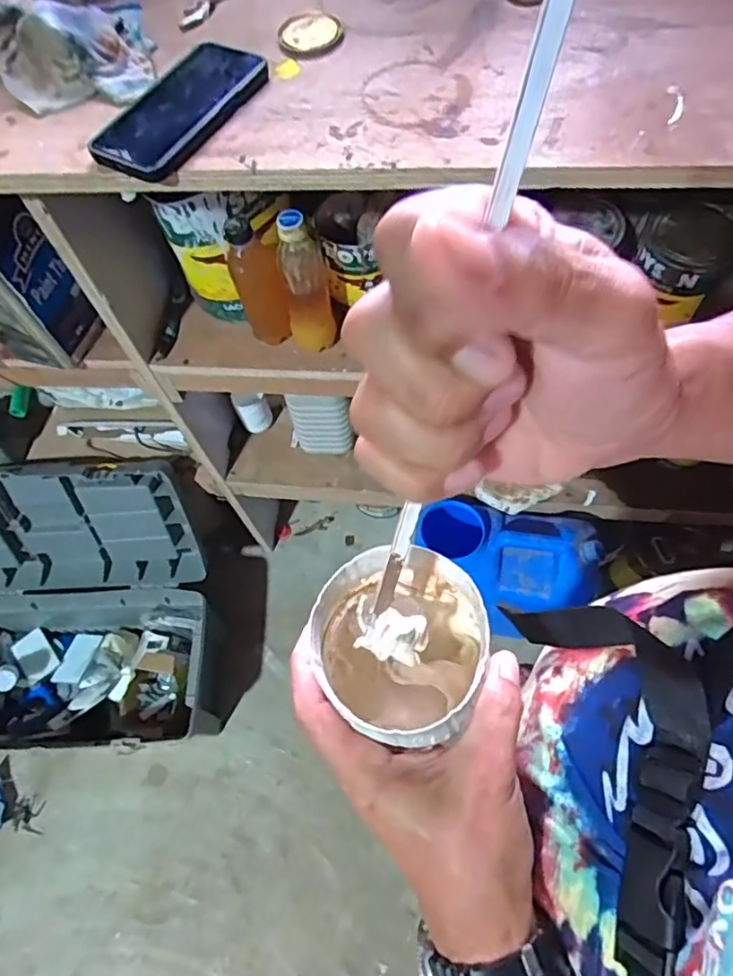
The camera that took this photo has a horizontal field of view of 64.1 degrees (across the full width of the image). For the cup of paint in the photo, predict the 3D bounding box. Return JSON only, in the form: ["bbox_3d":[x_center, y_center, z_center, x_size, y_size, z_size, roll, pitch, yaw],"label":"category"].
[{"bbox_3d":[0.016,0.086,0.311,0.085,0.074,0.085,-1,62,2],"label":"cup of paint"}]

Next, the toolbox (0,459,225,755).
[{"bbox_3d":[-0.633,0.263,1.193,0.611,0.443,0.478,-5,65,-1],"label":"toolbox"}]

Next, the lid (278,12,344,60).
[{"bbox_3d":[-0.052,-0.427,0.551,0.059,0.014,0.057,-1,65,1],"label":"lid"}]

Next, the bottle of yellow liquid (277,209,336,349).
[{"bbox_3d":[-0.075,-0.250,0.718,0.062,0.187,0.057,-8,65,-3],"label":"bottle of yellow liquid"}]

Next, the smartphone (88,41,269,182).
[{"bbox_3d":[-0.161,-0.331,0.506,0.085,0.016,0.167,37,75,11],"label":"smartphone"}]

